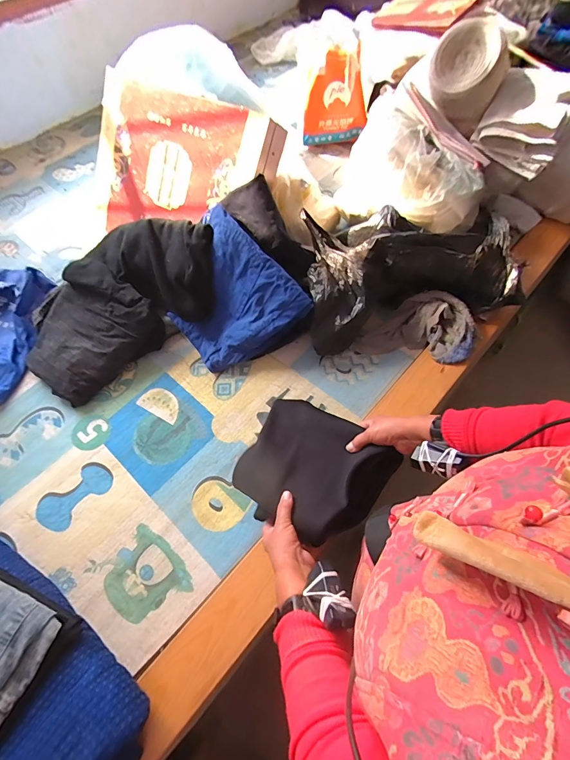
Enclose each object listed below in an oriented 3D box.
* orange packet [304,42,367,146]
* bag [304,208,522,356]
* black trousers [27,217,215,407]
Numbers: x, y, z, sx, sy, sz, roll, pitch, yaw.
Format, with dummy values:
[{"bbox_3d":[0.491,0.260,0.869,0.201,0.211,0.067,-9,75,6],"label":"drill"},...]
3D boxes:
[{"bbox_3d":[0.159,-0.860,1.137,0.192,0.273,0.053,-3,62,1],"label":"orange packet"},{"bbox_3d":[0.271,-0.246,0.824,0.458,0.174,0.290,-9,62,-2],"label":"bag"},{"bbox_3d":[-0.383,-0.186,0.829,0.468,0.178,0.291,-33,66,-14],"label":"black trousers"}]

